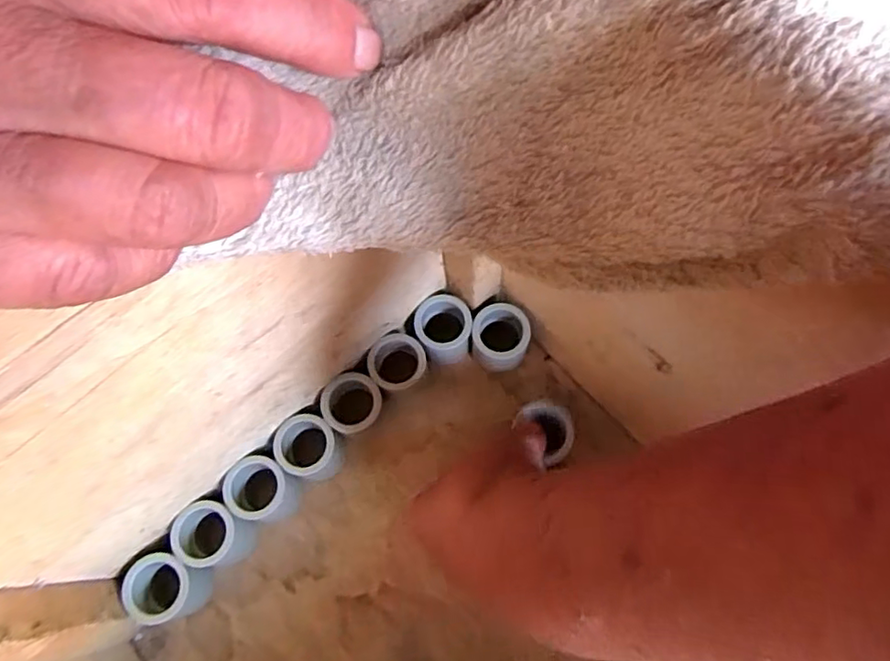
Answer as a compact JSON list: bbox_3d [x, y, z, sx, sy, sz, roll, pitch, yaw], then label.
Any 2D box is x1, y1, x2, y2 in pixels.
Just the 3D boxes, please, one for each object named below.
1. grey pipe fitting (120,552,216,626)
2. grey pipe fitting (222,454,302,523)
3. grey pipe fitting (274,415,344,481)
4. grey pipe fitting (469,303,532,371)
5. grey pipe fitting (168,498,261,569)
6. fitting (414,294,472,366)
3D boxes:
[{"bbox_3d":[-0.140,0.131,0.318,0.033,0.037,0.031,-1,71,2],"label":"grey pipe fitting"},{"bbox_3d":[-0.095,0.086,0.331,0.034,0.037,0.030,22,73,9],"label":"grey pipe fitting"},{"bbox_3d":[-0.072,0.065,0.336,0.030,0.038,0.031,-1,71,2],"label":"grey pipe fitting"},{"bbox_3d":[0.031,0.005,0.351,0.030,0.036,0.030,-1,71,2],"label":"grey pipe fitting"},{"bbox_3d":[-0.119,0.106,0.325,0.032,0.038,0.030,3,71,3],"label":"grey pipe fitting"},{"bbox_3d":[0.000,0.001,0.354,0.030,0.037,0.031,-7,71,0],"label":"fitting"}]

